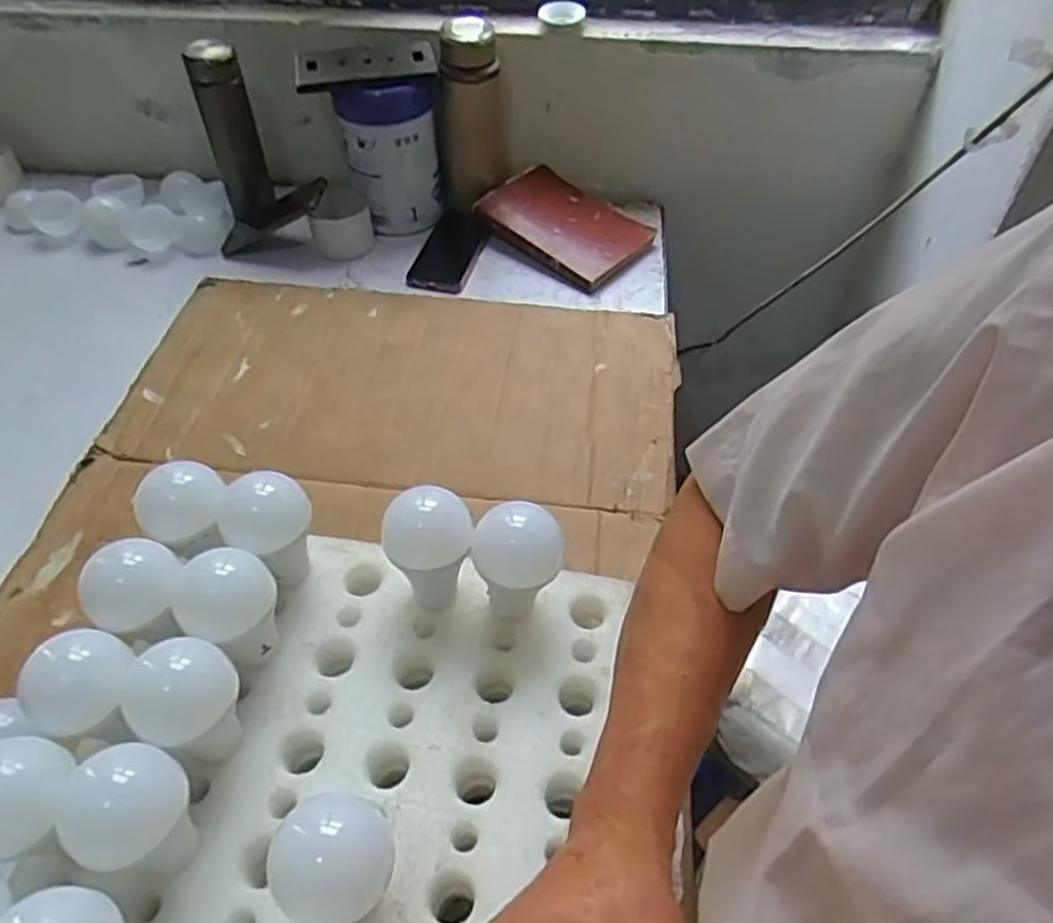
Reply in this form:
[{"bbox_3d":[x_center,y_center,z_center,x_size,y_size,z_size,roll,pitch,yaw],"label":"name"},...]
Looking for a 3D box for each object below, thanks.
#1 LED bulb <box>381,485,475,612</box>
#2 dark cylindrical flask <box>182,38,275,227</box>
[{"bbox_3d":[-0.071,0.069,0.579,0.065,0.090,0.057,-14,51,-10],"label":"LED bulb"},{"bbox_3d":[-0.388,-0.427,1.017,0.062,0.226,0.049,-23,53,-17],"label":"dark cylindrical flask"}]

